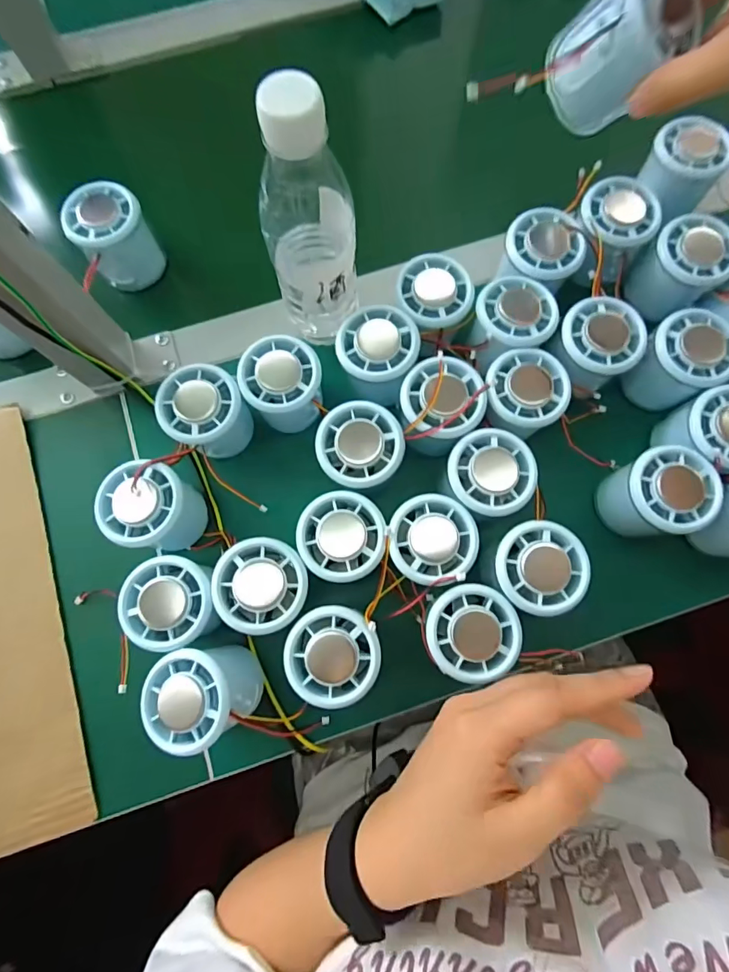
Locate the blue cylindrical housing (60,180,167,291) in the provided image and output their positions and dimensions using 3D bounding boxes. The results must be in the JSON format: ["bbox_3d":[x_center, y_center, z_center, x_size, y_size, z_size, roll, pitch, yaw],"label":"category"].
[{"bbox_3d":[-0.198,-0.198,0.369,0.055,0.061,0.052,0,76,1],"label":"blue cylindrical housing"}]

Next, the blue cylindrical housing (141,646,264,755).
[{"bbox_3d":[-0.100,0.129,0.288,0.058,0.055,0.054,0,76,1],"label":"blue cylindrical housing"}]

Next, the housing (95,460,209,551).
[{"bbox_3d":[-0.144,0.017,0.320,0.050,0.062,0.054,0,76,1],"label":"housing"}]

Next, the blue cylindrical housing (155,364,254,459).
[{"bbox_3d":[-0.114,-0.052,0.332,0.053,0.057,0.052,0,76,1],"label":"blue cylindrical housing"}]

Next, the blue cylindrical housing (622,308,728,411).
[{"bbox_3d":[0.231,-0.091,0.339,0.055,0.055,0.053,0,76,1],"label":"blue cylindrical housing"}]

